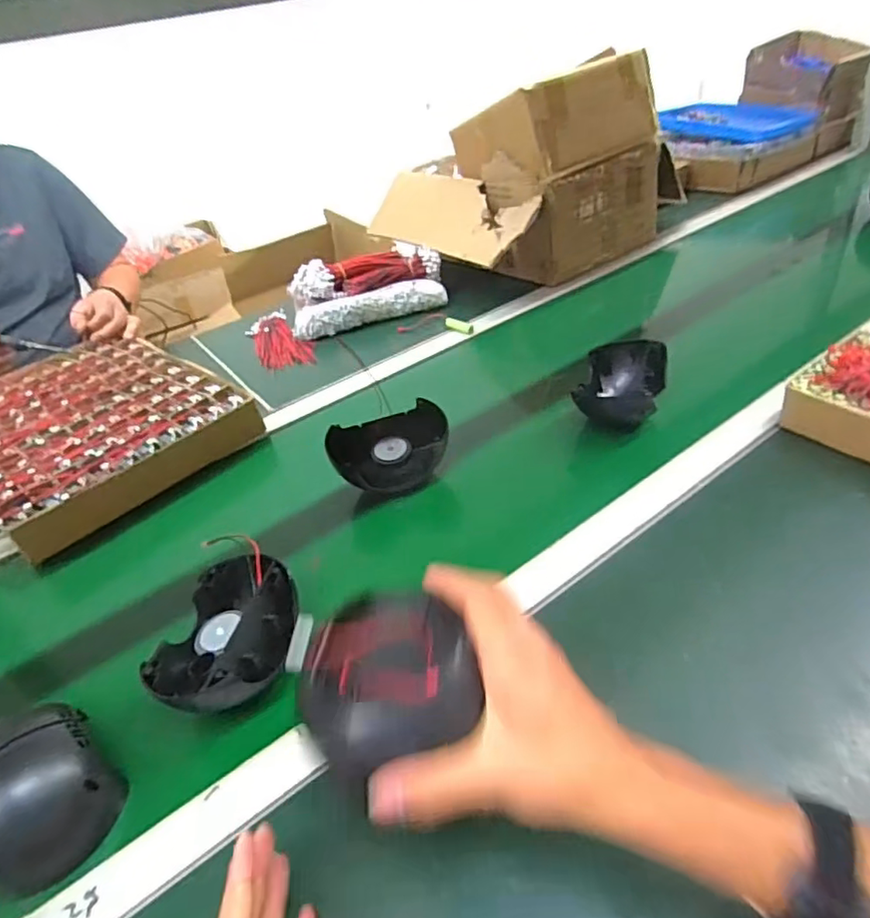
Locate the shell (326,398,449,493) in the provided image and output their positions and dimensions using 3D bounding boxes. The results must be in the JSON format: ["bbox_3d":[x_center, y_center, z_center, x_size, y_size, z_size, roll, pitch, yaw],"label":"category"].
[{"bbox_3d":[-0.048,-0.009,0.638,0.129,0.053,0.073,-15,39,-7],"label":"shell"}]

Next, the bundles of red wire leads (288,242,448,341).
[{"bbox_3d":[-0.121,-0.300,1.021,0.267,0.081,0.142,-14,38,-5],"label":"bundles of red wire leads"}]

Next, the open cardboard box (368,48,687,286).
[{"bbox_3d":[0.159,-0.543,1.103,0.470,0.288,0.386,-29,42,-23],"label":"open cardboard box"}]

